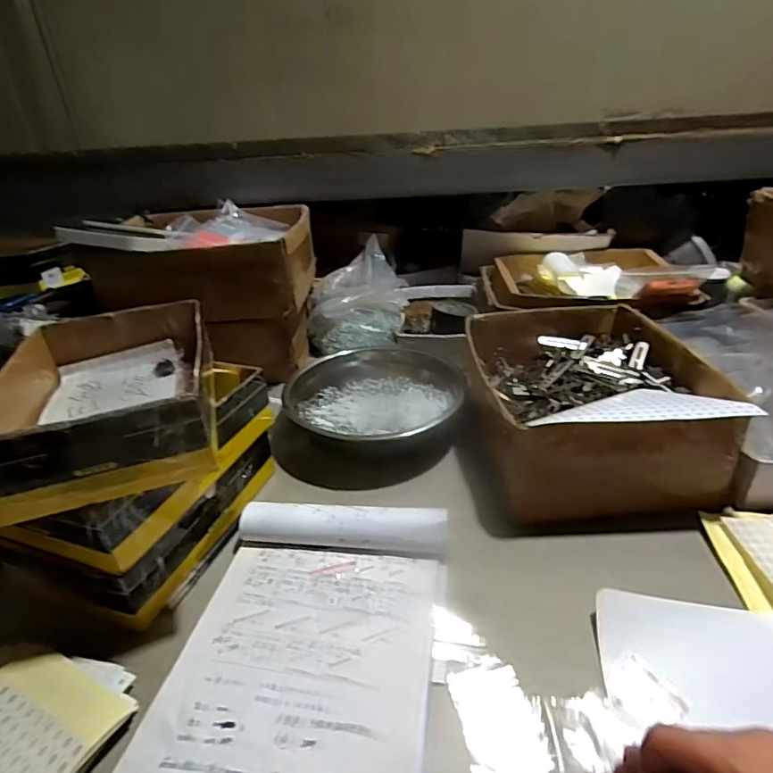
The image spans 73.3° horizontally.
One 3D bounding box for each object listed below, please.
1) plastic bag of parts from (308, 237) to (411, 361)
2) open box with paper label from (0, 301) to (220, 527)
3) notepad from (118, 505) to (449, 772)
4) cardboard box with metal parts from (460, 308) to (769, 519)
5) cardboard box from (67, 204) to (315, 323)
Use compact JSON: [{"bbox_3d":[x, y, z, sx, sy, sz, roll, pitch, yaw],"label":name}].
[{"bbox_3d":[-0.054,-0.163,0.964,0.175,0.146,0.180,0,30,7],"label":"plastic bag of parts"},{"bbox_3d":[-0.261,0.000,0.495,0.167,0.071,0.257,-12,30,-14],"label":"open box with paper label"},{"bbox_3d":[-0.069,0.223,0.433,0.214,0.040,0.306,2,30,11],"label":"notepad"},{"bbox_3d":[0.254,0.026,0.696,0.258,0.161,0.313,-3,29,2],"label":"cardboard box with metal parts"},{"bbox_3d":[-0.286,-0.207,0.863,0.311,0.118,0.241,-2,29,3],"label":"cardboard box"}]

